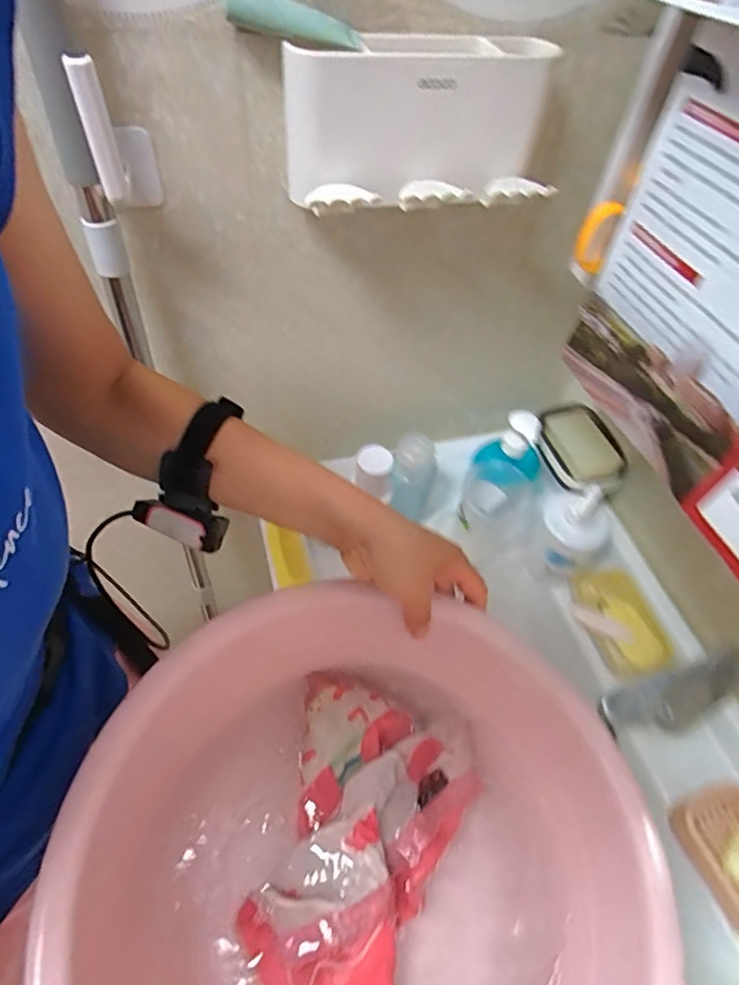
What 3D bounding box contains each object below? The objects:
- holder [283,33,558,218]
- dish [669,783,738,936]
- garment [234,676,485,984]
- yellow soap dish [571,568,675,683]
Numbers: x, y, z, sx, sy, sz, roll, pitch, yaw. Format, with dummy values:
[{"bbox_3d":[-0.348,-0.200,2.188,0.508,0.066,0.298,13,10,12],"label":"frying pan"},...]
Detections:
[{"bbox_3d":[0.040,-0.296,0.452,0.206,0.112,0.070,-14,44,-7],"label":"holder"},{"bbox_3d":[0.365,0.353,0.539,0.099,0.033,0.124,-20,45,-13],"label":"dish"},{"bbox_3d":[-0.009,0.271,0.427,0.138,0.083,0.223,10,46,17],"label":"garment"},{"bbox_3d":[0.304,0.156,0.679,0.073,0.039,0.128,-15,44,-8],"label":"yellow soap dish"}]

